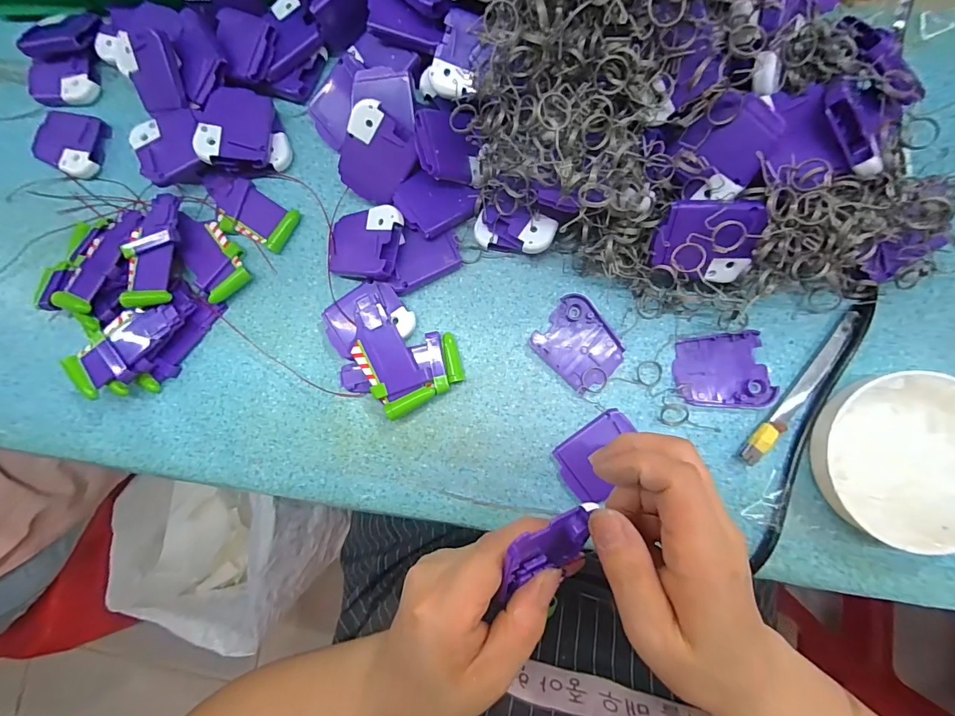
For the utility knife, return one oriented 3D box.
[{"bbox_3d":[0.218,0.020,0.291,0.014,0.012,0.124,36,90,7],"label":"utility knife"}]

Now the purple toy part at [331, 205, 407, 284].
[{"bbox_3d":[-0.085,-0.086,0.328,0.060,0.016,0.051,10,95,27],"label":"purple toy part"}]

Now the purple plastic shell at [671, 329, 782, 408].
[{"bbox_3d":[0.171,0.010,0.302,0.060,0.007,0.051,-9,85,5],"label":"purple plastic shell"}]

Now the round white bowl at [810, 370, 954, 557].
[{"bbox_3d":[0.270,0.063,0.272,0.101,0.028,0.104,0,86,6],"label":"round white bowl"}]

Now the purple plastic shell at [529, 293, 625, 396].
[{"bbox_3d":[0.075,-0.010,0.316,0.051,0.004,0.061,-44,83,1],"label":"purple plastic shell"}]

